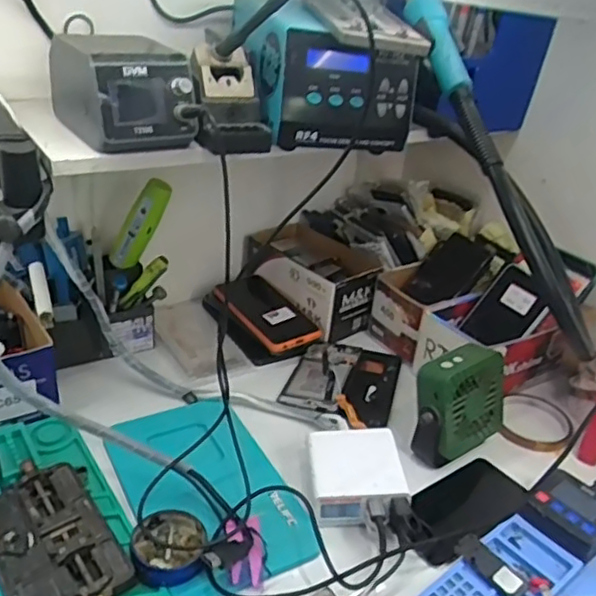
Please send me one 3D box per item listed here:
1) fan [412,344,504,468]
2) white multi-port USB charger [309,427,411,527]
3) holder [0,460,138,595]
[{"bbox_3d":[0.167,0.116,0.657,0.064,0.116,0.102,29,36,36],"label":"fan"},{"bbox_3d":[0.054,0.168,0.597,0.086,0.037,0.097,3,29,-5],"label":"white multi-port USB charger"},{"bbox_3d":[-0.201,0.198,0.510,0.091,0.020,0.168,-14,34,-32],"label":"holder"}]

